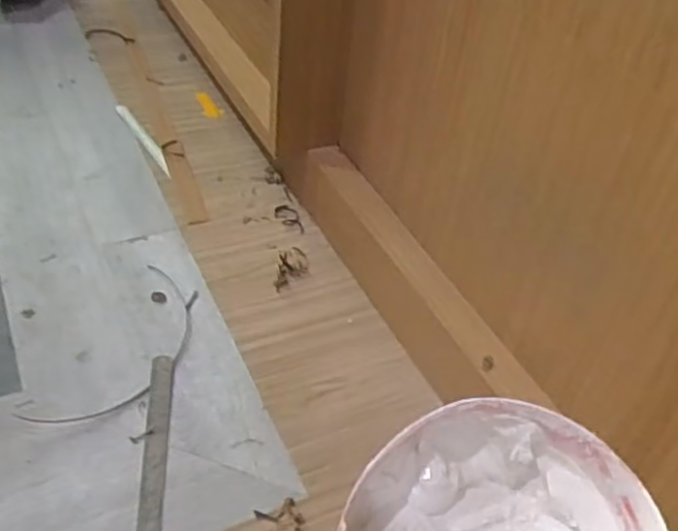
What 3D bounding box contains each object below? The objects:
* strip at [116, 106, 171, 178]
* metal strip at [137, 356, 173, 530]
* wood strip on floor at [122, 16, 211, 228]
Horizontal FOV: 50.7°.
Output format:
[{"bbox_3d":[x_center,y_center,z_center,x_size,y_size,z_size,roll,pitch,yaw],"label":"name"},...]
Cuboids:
[{"bbox_3d":[-0.400,-0.261,1.470,0.029,0.005,0.271,-23,51,-29],"label":"strip"},{"bbox_3d":[-0.244,0.249,0.952,0.031,0.005,0.327,0,44,-8],"label":"metal strip"},{"bbox_3d":[-0.402,-0.368,1.578,0.043,0.008,0.851,-10,46,-19],"label":"wood strip on floor"}]

